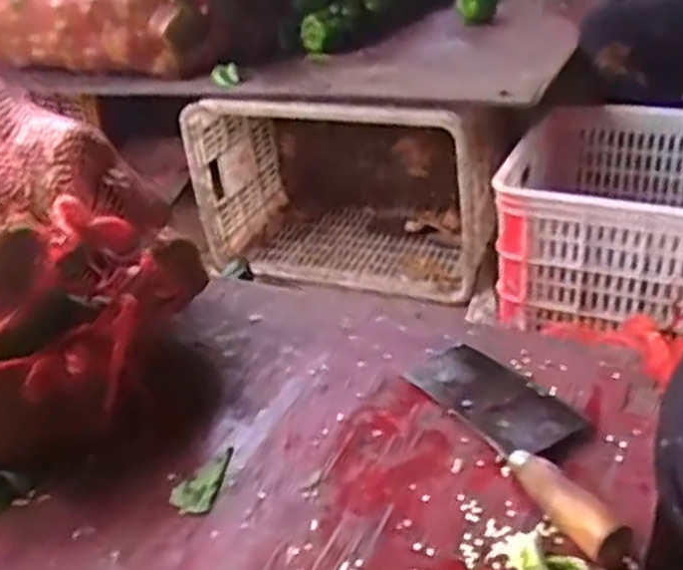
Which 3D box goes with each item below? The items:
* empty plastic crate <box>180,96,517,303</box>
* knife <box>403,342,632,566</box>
[{"bbox_3d":[0.017,-0.221,1.467,0.550,0.356,0.299,8,36,22],"label":"empty plastic crate"},{"bbox_3d":[0.143,0.106,0.594,0.083,0.033,0.246,-20,35,-19],"label":"knife"}]

